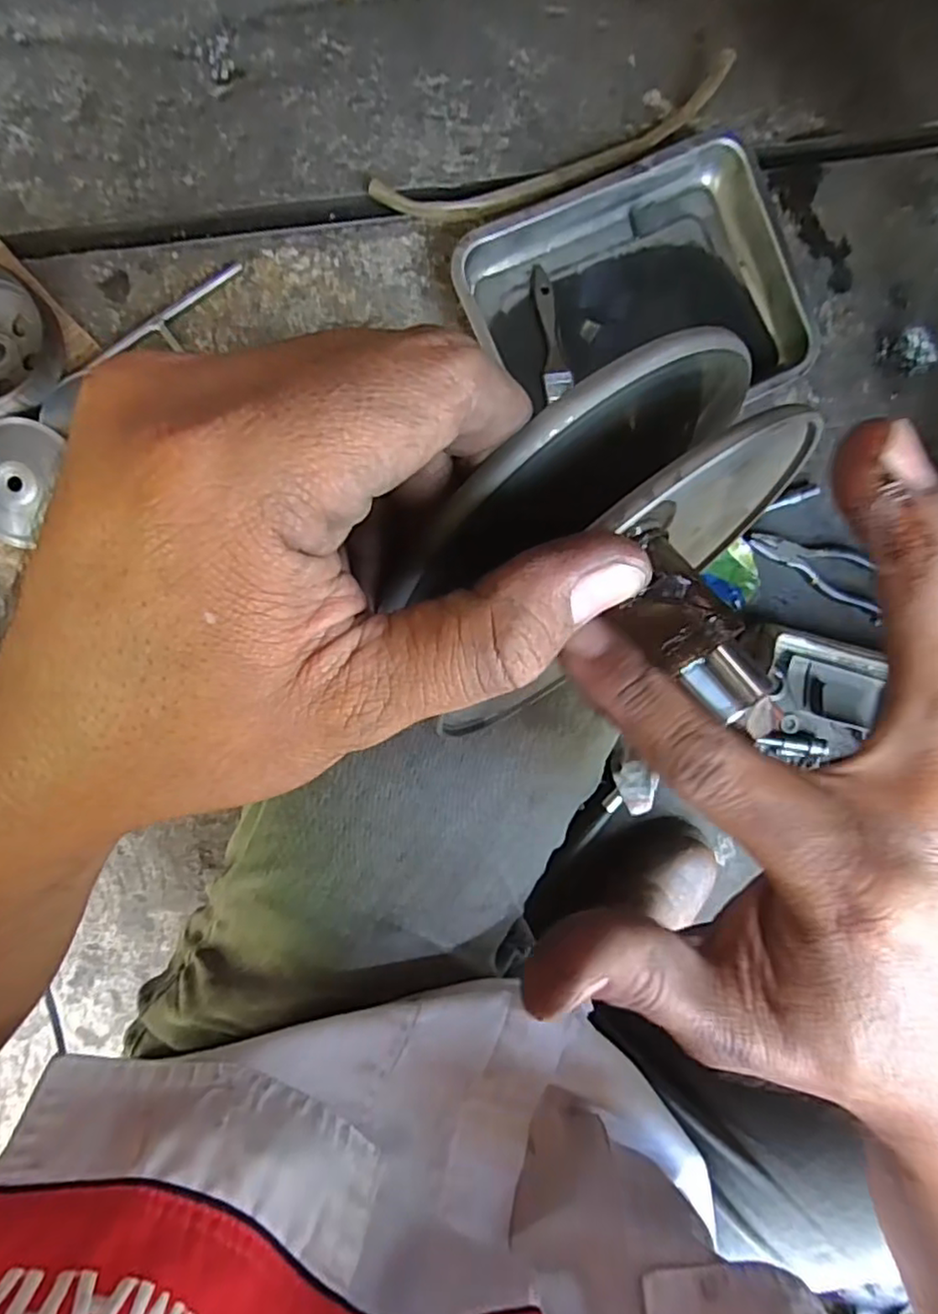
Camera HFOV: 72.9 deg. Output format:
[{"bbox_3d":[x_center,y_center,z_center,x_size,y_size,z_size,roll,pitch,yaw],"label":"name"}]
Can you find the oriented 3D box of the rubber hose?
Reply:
[{"bbox_3d":[0.104,-0.531,0.675,0.417,0.026,0.071,-25,95,-7],"label":"rubber hose"}]

